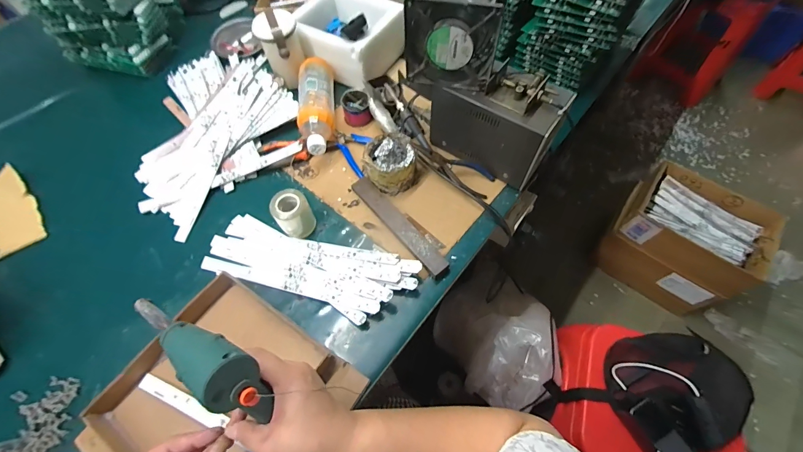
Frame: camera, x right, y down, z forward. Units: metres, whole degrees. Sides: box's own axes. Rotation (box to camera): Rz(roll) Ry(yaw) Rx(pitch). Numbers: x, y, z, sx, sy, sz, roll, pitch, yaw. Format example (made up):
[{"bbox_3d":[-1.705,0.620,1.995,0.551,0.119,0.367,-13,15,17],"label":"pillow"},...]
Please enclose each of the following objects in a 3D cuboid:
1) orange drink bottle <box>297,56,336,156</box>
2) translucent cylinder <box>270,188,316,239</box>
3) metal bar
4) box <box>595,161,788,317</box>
[{"bbox_3d":[-0.158,-0.223,0.637,0.066,0.070,0.232,-5,60,-3],"label":"orange drink bottle"},{"bbox_3d":[-0.168,-0.019,0.531,0.052,0.074,0.044,-37,66,-17],"label":"translucent cylinder"},{"bbox_3d":[-0.004,-0.007,0.541,0.038,0.011,0.209,-30,64,-24],"label":"metal bar"},{"bbox_3d":[0.898,0.046,1.122,0.383,0.272,0.307,37,66,19],"label":"box"}]

